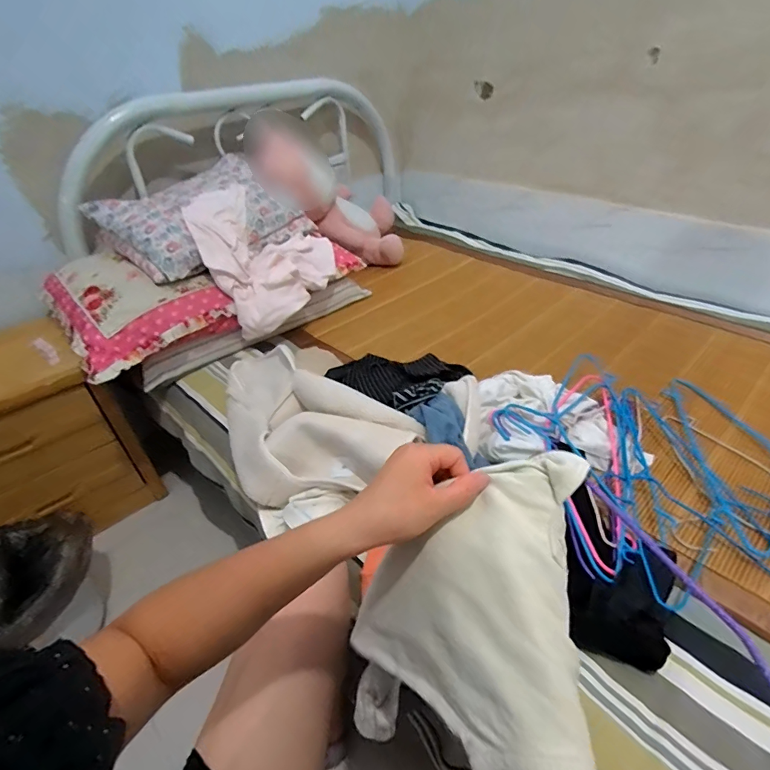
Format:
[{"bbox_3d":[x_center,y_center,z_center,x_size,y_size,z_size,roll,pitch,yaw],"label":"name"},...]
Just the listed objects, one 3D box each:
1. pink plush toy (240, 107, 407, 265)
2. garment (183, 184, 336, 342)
[{"bbox_3d":[-0.189,-0.601,1.359,0.235,0.622,0.183,-54,45,9],"label":"pink plush toy"},{"bbox_3d":[-0.300,-0.345,1.125,0.348,0.255,0.270,-32,46,-31],"label":"garment"}]

